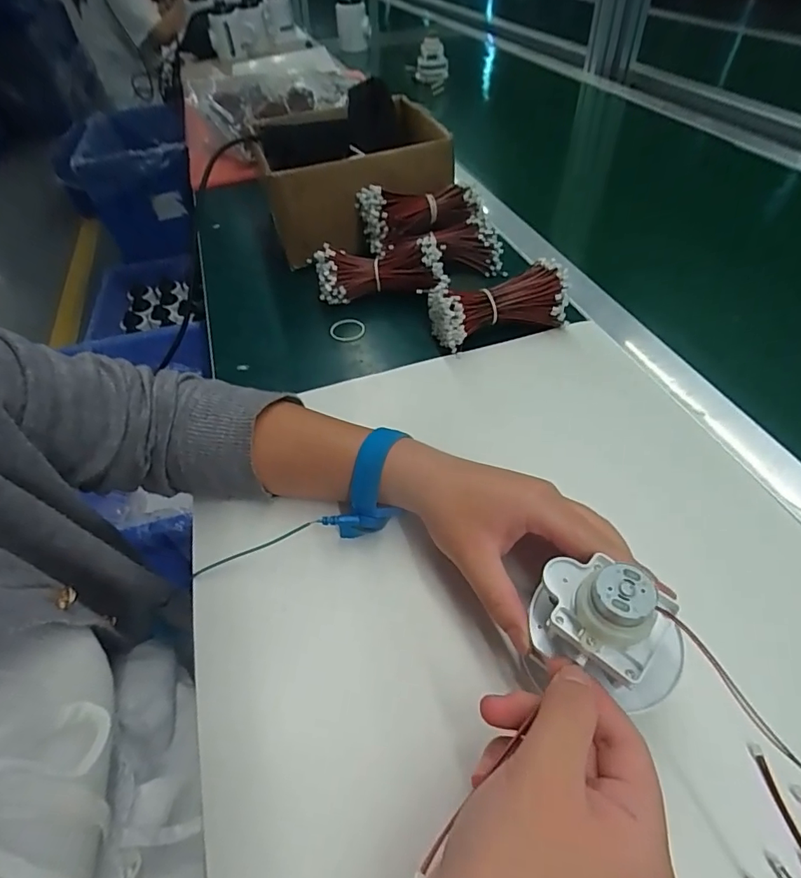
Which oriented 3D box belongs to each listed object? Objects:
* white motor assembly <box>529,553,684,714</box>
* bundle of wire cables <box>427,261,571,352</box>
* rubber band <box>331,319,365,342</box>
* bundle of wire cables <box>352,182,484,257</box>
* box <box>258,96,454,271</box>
[{"bbox_3d":[0.095,0.083,0.224,0.068,0.061,0.045,23,53,24],"label":"white motor assembly"},{"bbox_3d":[0.089,-0.122,0.455,0.119,0.053,0.049,-13,47,-5],"label":"bundle of wire cables"},{"bbox_3d":[-0.052,-0.108,0.485,0.033,0.004,0.029,16,64,10],"label":"rubber band"},{"bbox_3d":[0.021,-0.241,0.524,0.133,0.058,0.061,-4,53,4],"label":"bundle of wire cables"},{"bbox_3d":[-0.054,-0.300,0.588,0.201,0.118,0.189,-17,53,-6],"label":"box"}]

